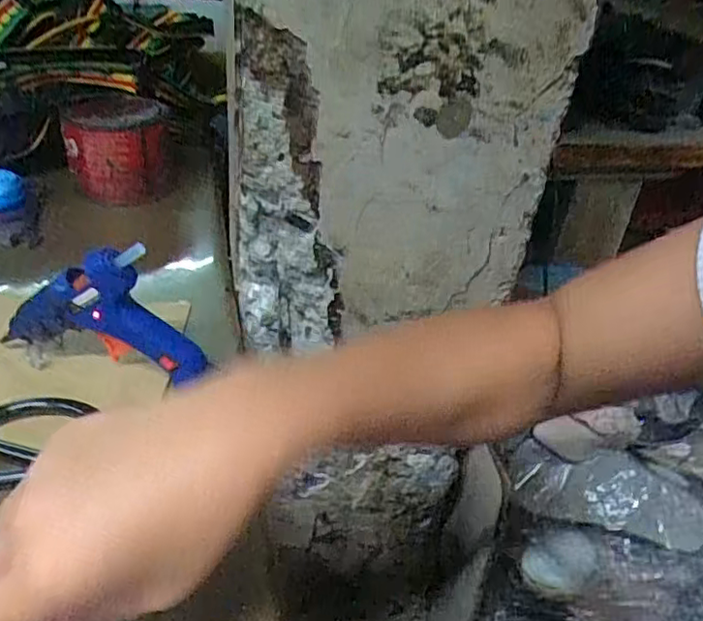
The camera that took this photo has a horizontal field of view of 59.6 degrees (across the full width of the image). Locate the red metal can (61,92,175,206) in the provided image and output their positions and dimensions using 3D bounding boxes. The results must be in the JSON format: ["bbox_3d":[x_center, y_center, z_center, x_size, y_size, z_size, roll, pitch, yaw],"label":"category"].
[{"bbox_3d":[-0.243,-0.168,0.644,0.101,0.083,0.103,-7,37,-19],"label":"red metal can"}]

